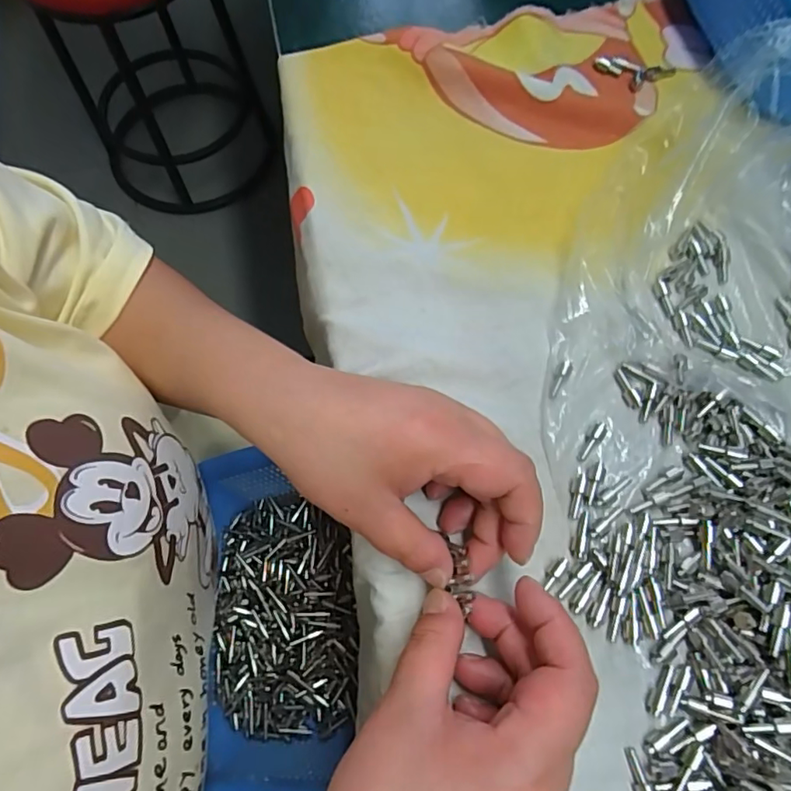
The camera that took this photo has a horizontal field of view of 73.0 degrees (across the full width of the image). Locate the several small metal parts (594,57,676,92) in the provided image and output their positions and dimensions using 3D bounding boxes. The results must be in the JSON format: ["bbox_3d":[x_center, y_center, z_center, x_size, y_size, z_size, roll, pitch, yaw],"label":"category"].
[{"bbox_3d":[0.157,-0.214,0.353,0.051,0.006,0.025,20,72,6],"label":"several small metal parts"}]

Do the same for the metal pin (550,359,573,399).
[{"bbox_3d":[0.087,-0.009,0.281,0.006,0.004,0.021,25,88,8],"label":"metal pin"}]

